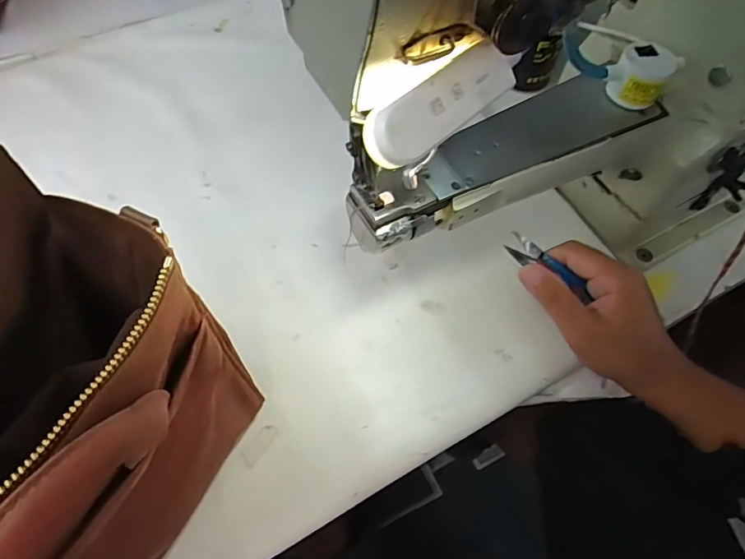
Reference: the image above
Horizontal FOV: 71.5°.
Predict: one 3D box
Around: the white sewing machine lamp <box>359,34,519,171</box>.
[{"bbox_3d":[0.028,-0.071,0.209,0.081,0.024,0.015,-40,24,-26],"label":"white sewing machine lamp"}]

